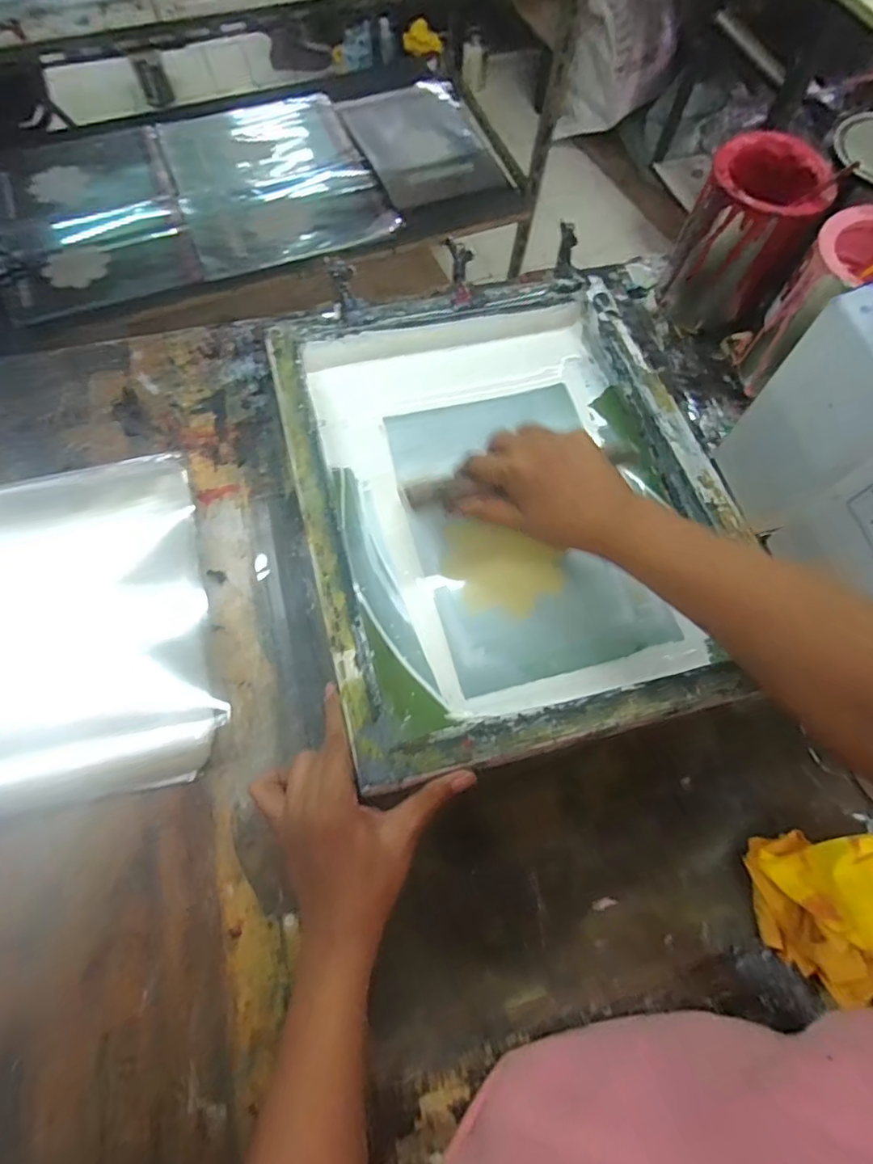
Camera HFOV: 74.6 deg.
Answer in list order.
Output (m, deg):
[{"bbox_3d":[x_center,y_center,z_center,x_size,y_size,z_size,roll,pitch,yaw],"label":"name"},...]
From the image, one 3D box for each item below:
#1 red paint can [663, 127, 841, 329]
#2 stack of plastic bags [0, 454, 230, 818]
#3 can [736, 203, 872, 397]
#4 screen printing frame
[{"bbox_3d":[0.304,-0.347,0.581,0.102,0.142,0.097,22,68,7],"label":"red paint can"},{"bbox_3d":[-0.393,0.051,0.453,0.404,0.046,0.283,-12,68,-7],"label":"stack of plastic bags"},{"bbox_3d":[0.366,-0.251,0.532,0.103,0.146,0.106,1,67,-2],"label":"can"},{"bbox_3d":[0.064,-0.081,0.509,0.346,0.059,0.436,-13,69,-8],"label":"screen printing frame"}]

